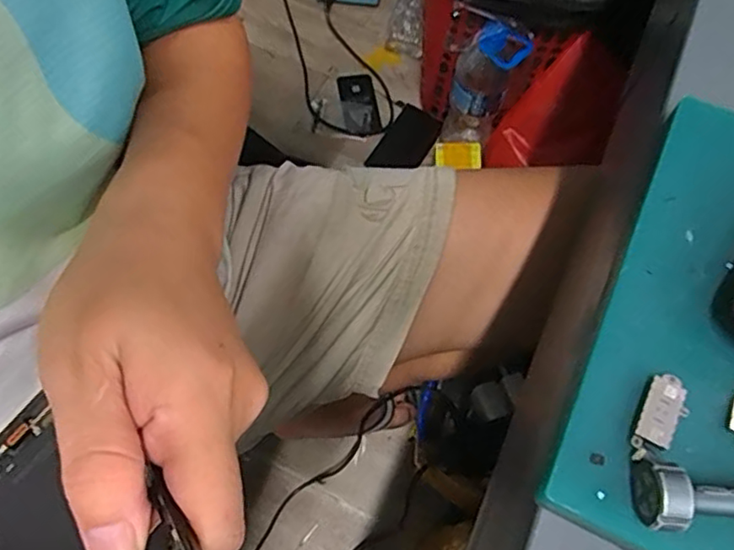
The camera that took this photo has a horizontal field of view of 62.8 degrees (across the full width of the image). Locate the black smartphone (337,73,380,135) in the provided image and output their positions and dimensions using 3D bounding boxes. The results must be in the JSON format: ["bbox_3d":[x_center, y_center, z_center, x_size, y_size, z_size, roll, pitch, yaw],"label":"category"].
[{"bbox_3d":[-0.015,-0.328,1.162,0.065,0.016,0.144,-10,64,-4],"label":"black smartphone"}]

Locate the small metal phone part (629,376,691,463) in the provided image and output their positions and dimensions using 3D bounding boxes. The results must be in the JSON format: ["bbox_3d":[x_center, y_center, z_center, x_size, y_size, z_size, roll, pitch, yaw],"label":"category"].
[{"bbox_3d":[0.087,0.043,0.178,0.012,0.004,0.027,27,67,9],"label":"small metal phone part"}]

